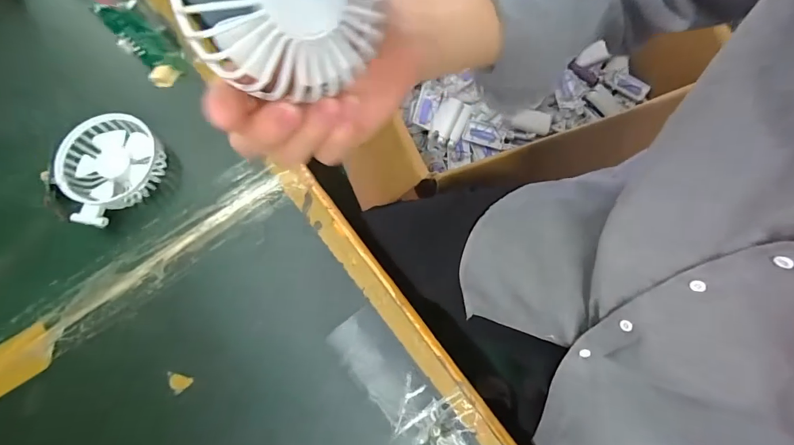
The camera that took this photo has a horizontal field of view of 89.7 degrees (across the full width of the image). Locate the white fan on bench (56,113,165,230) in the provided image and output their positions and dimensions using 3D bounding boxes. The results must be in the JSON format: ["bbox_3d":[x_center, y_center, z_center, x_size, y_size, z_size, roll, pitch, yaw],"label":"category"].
[{"bbox_3d":[-0.276,-0.055,0.382,0.089,0.022,0.096,-1,74,2],"label":"white fan on bench"}]

